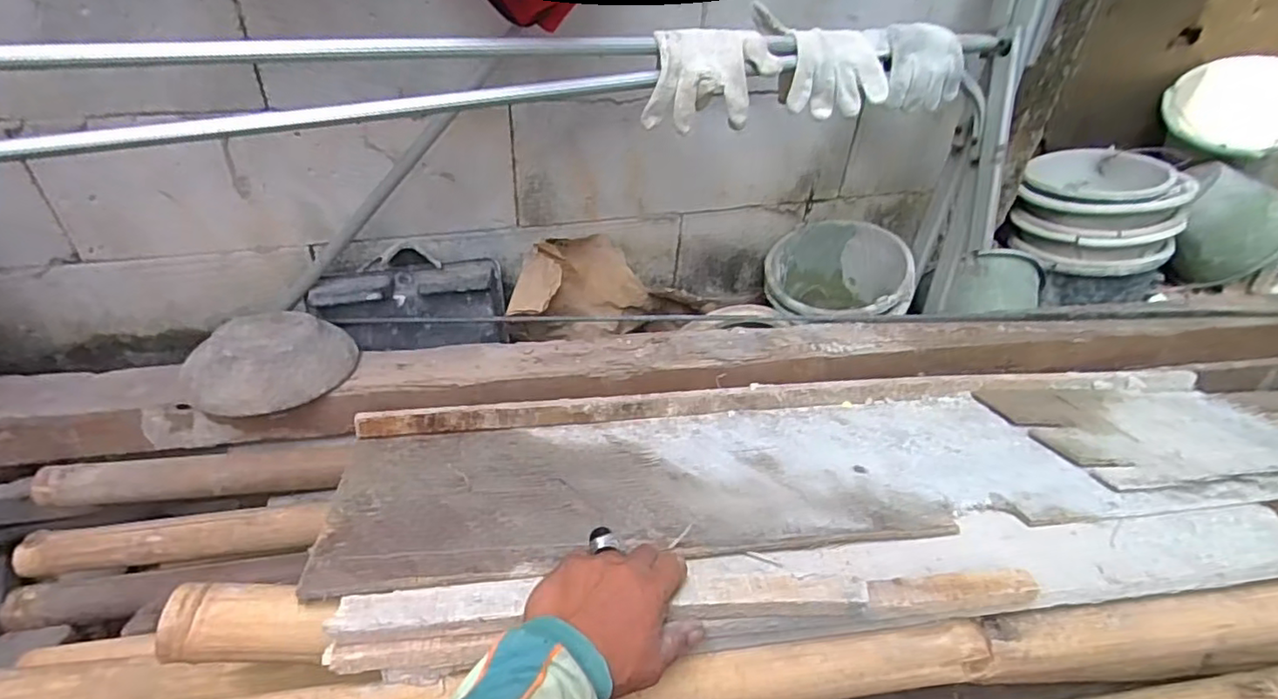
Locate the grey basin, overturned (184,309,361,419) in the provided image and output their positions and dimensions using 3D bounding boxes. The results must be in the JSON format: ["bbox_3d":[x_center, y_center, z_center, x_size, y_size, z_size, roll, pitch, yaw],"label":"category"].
[{"bbox_3d":[-0.480,0.015,0.827,0.202,0.068,0.161,-25,47,-31],"label":"grey basin, overturned"}]

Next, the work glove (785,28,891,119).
[{"bbox_3d":[0.257,-0.358,0.828,0.126,0.091,0.065,-2,39,-7],"label":"work glove"}]

